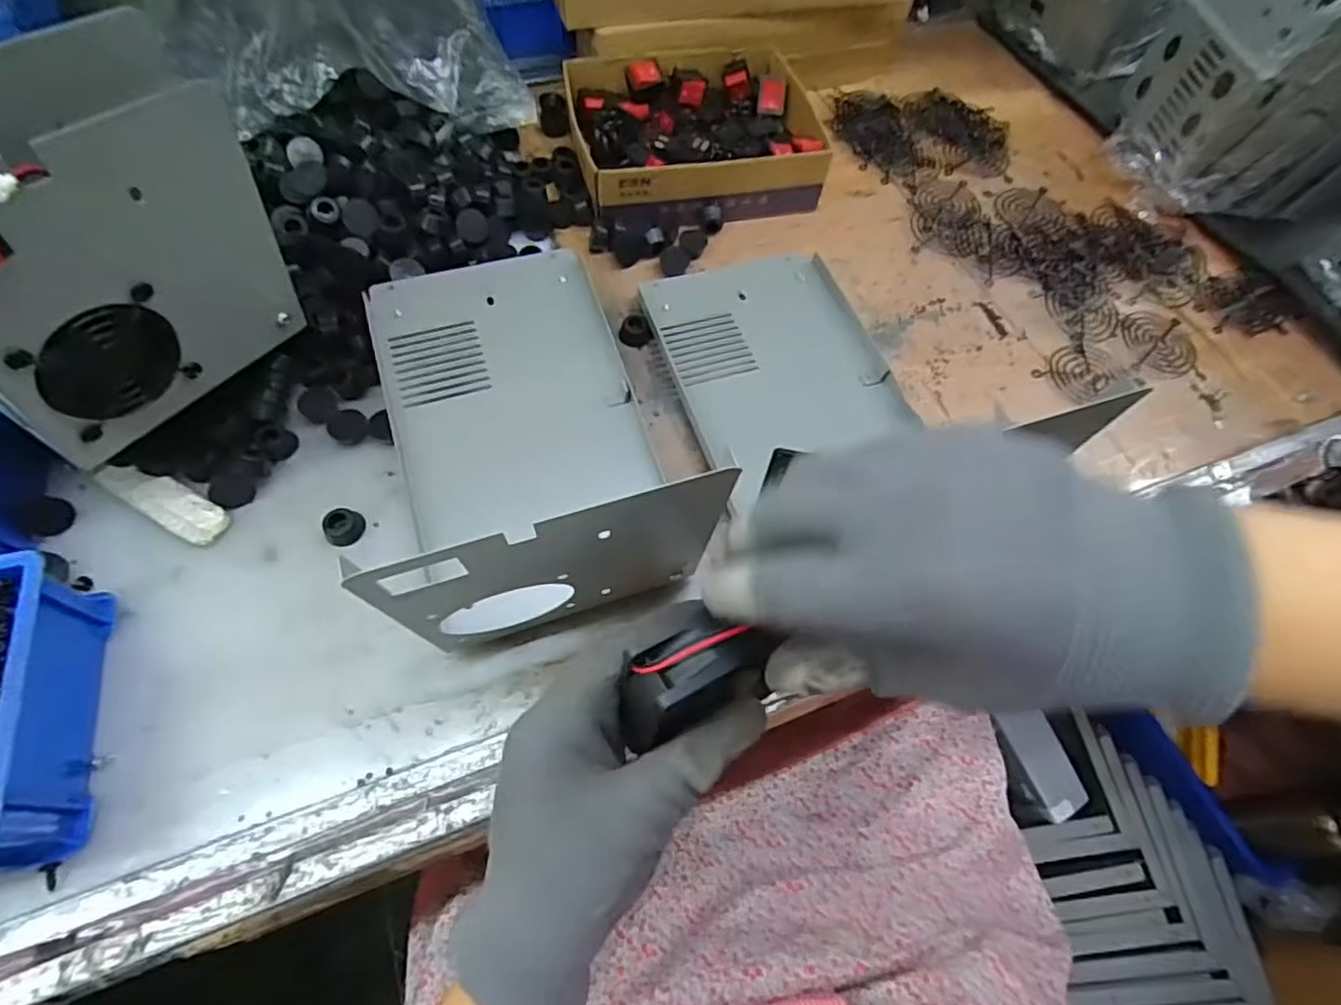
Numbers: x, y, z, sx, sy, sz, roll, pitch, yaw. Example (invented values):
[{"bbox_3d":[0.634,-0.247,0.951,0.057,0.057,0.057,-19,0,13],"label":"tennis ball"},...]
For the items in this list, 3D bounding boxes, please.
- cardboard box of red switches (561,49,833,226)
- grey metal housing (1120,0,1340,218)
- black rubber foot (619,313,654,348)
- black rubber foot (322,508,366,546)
[{"bbox_3d":[0.020,-0.333,0.570,0.216,0.058,0.181,-13,64,-9],"label":"cardboard box of red switches"},{"bbox_3d":[0.524,-0.366,0.540,0.152,0.187,0.189,1,63,-4],"label":"grey metal housing"},{"bbox_3d":[-0.028,-0.133,0.491,0.024,0.012,0.022,-21,65,-13],"label":"black rubber foot"},{"bbox_3d":[-0.210,0.016,0.407,0.021,0.014,0.024,41,68,17],"label":"black rubber foot"}]

